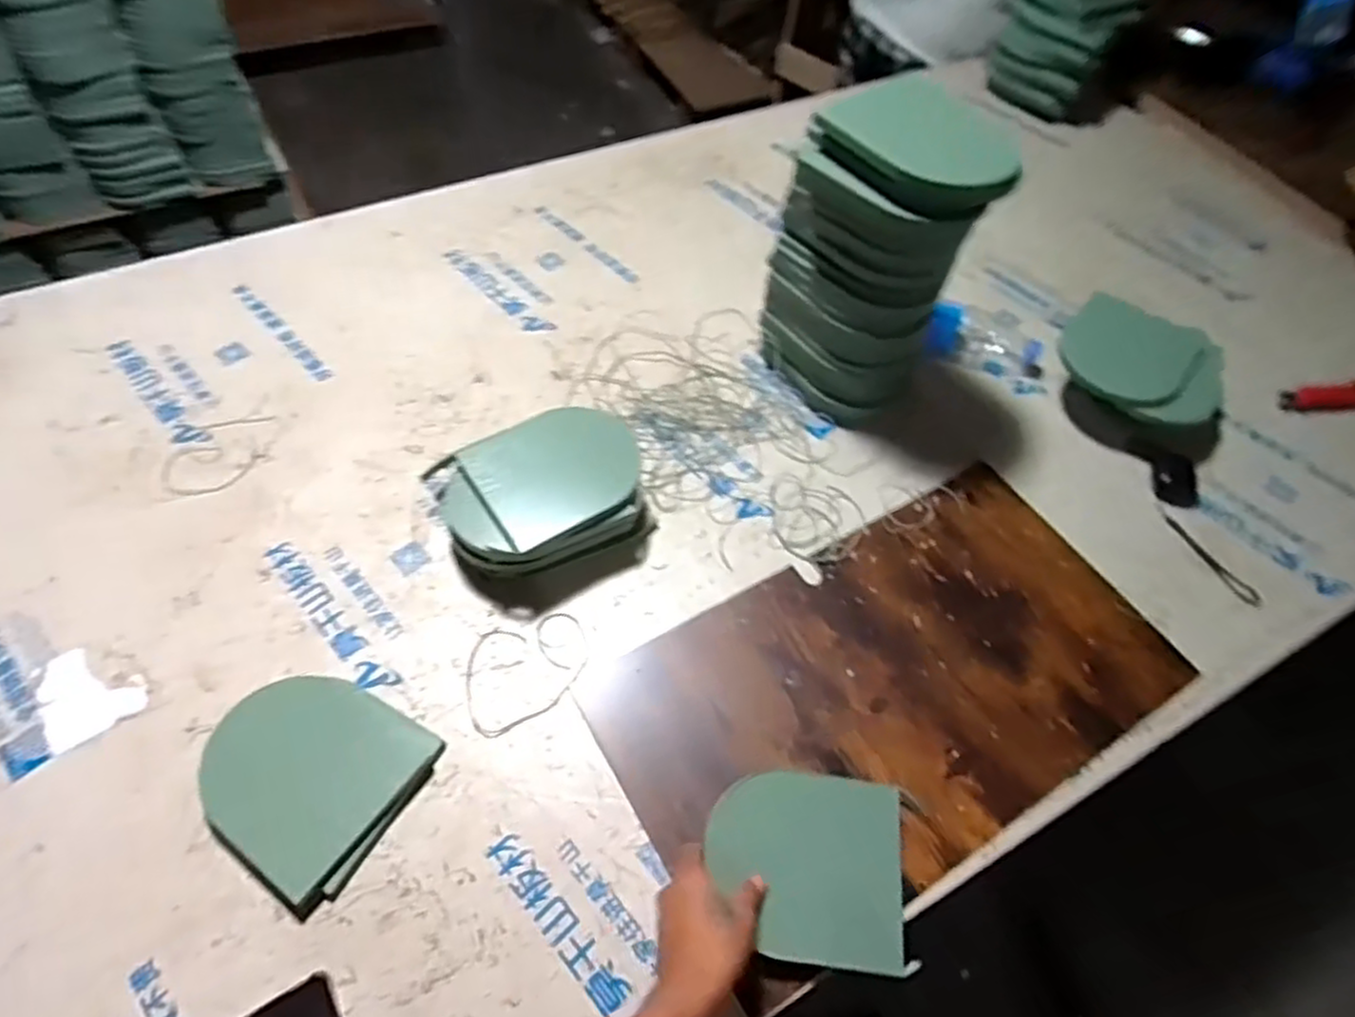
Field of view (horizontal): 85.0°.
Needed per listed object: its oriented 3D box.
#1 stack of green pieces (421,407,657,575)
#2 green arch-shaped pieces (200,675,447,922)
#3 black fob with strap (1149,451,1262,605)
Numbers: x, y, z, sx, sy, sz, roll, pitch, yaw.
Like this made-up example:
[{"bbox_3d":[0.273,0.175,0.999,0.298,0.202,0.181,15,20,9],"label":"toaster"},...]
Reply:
[{"bbox_3d":[-0.137,-0.011,0.792,0.211,0.090,0.156,-24,62,-19],"label":"stack of green pieces"},{"bbox_3d":[-0.328,0.236,0.656,0.171,0.034,0.162,28,59,13],"label":"green arch-shaped pieces"},{"bbox_3d":[0.642,0.026,0.896,0.074,0.031,0.193,-14,71,-13],"label":"black fob with strap"}]

